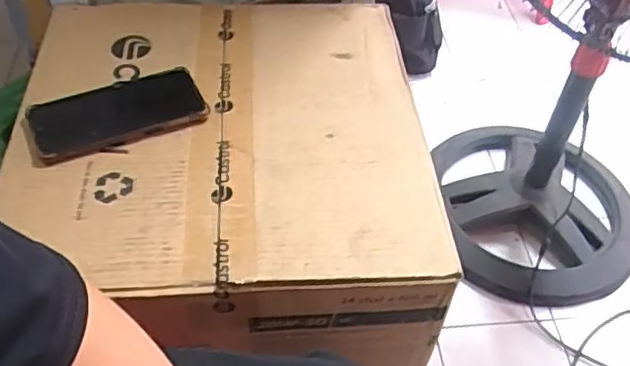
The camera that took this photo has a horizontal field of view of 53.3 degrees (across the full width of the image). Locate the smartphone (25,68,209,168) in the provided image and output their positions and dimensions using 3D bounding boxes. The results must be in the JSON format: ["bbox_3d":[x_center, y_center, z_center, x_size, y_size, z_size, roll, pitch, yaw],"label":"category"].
[{"bbox_3d":[-0.196,-0.070,0.620,0.165,0.013,0.087,-20,52,-19],"label":"smartphone"}]

